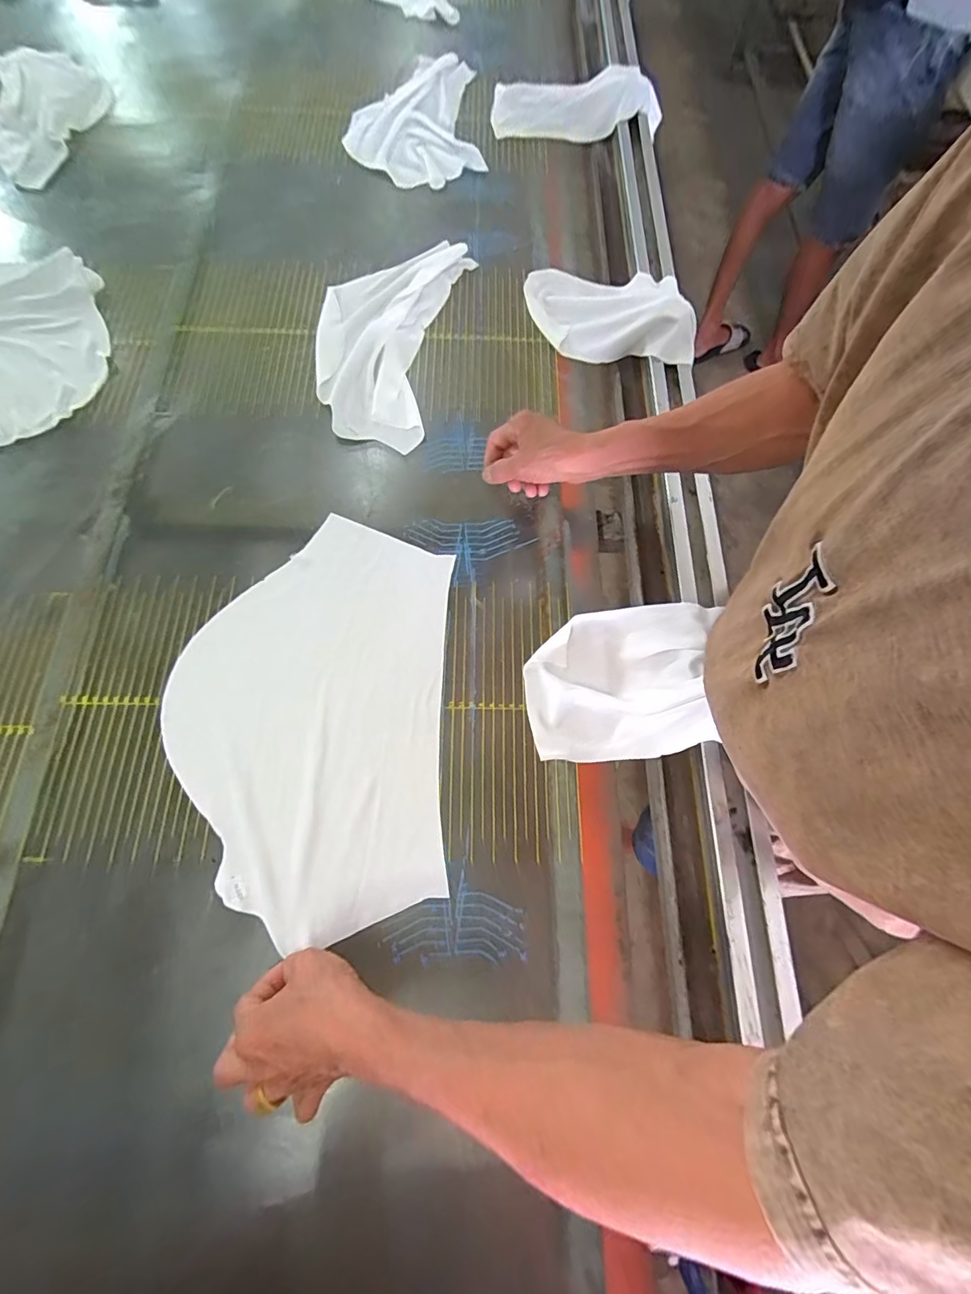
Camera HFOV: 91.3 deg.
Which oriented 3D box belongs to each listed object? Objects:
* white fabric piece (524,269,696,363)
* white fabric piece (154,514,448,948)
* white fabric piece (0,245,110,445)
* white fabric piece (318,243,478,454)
[{"bbox_3d":[0.159,-0.438,0.610,0.226,0.050,0.154,12,72,2],"label":"white fabric piece"},{"bbox_3d":[-0.168,0.057,0.461,0.252,0.013,0.381,0,72,-2],"label":"white fabric piece"},{"bbox_3d":[-0.595,-0.377,0.590,0.245,0.015,0.303,17,72,4],"label":"white fabric piece"},{"bbox_3d":[-0.131,-0.412,0.612,0.162,0.017,0.350,11,72,2],"label":"white fabric piece"}]

